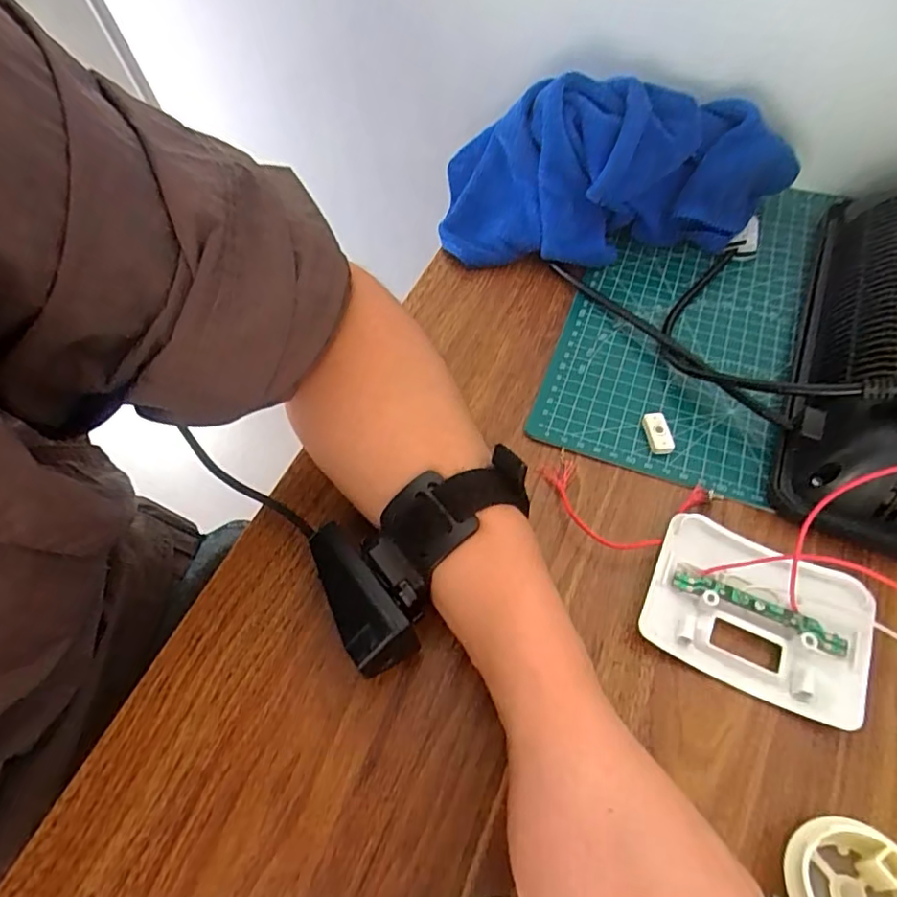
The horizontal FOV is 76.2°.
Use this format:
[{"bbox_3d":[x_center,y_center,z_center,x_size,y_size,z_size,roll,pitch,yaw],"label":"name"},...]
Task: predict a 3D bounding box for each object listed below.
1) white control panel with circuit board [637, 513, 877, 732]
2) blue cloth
[{"bbox_3d":[0.149,0.080,0.278,0.099,0.017,0.072,21,62,14],"label":"white control panel with circuit board"},{"bbox_3d":[0.116,-0.192,0.400,0.242,0.093,0.101,5,59,5],"label":"blue cloth"}]

